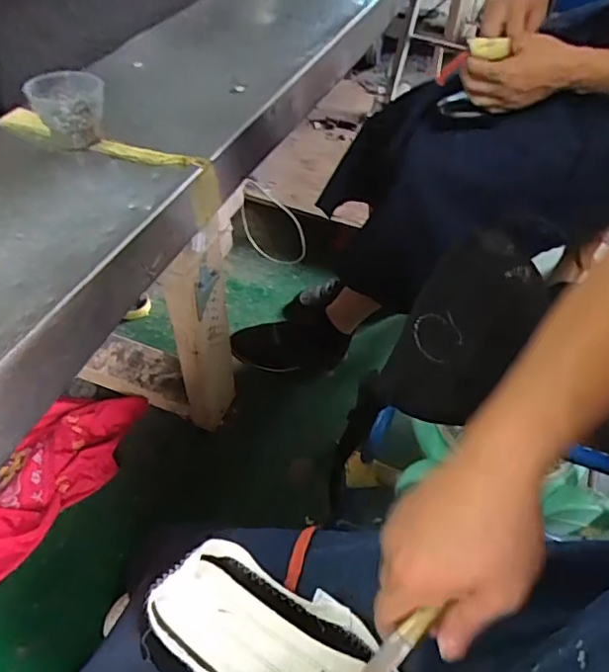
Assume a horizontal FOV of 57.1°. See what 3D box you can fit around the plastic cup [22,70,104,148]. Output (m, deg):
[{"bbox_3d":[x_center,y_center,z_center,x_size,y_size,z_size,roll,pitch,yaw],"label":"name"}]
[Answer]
[{"bbox_3d":[-0.214,-0.209,0.509,0.061,0.047,0.055,16,49,12],"label":"plastic cup"}]

